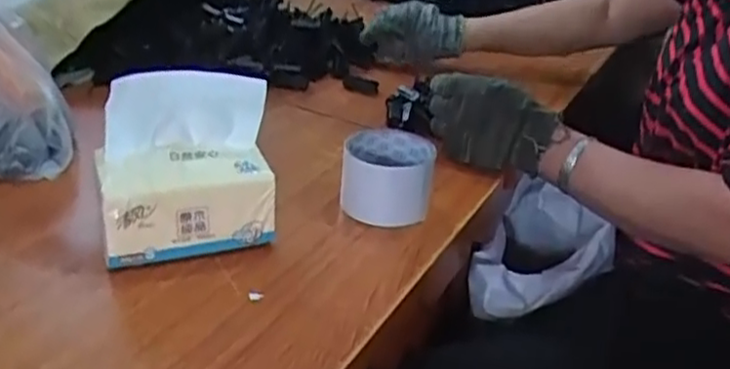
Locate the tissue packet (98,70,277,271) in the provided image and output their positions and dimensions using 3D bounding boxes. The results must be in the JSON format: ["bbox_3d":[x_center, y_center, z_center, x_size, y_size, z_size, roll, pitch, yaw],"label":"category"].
[{"bbox_3d":[-0.147,-0.014,0.559,0.131,0.139,0.085,-6,30,-22],"label":"tissue packet"}]

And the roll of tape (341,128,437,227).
[{"bbox_3d":[0.020,-0.008,0.650,0.081,0.070,0.080,5,28,-3],"label":"roll of tape"}]

